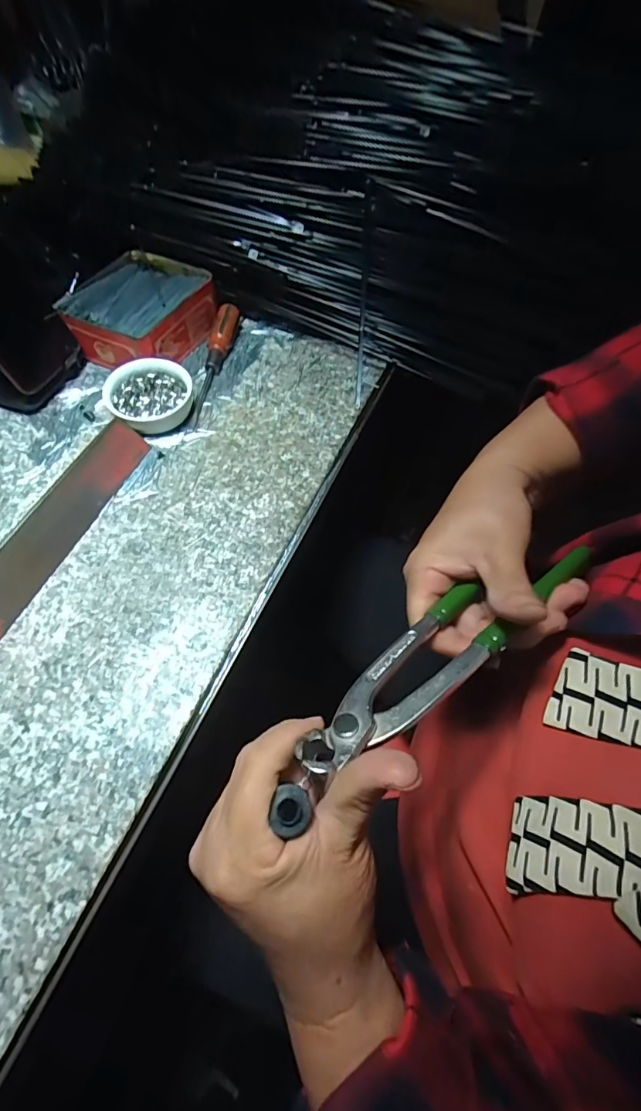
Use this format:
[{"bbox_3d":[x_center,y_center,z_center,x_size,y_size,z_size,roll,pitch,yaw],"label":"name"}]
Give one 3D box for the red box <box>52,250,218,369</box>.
[{"bbox_3d":[-0.169,-0.230,0.444,0.105,0.043,0.123,22,61,10],"label":"red box"}]

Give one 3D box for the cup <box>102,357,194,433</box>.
[{"bbox_3d":[-0.146,-0.136,0.402,0.070,0.028,0.066,1,59,-2],"label":"cup"}]

